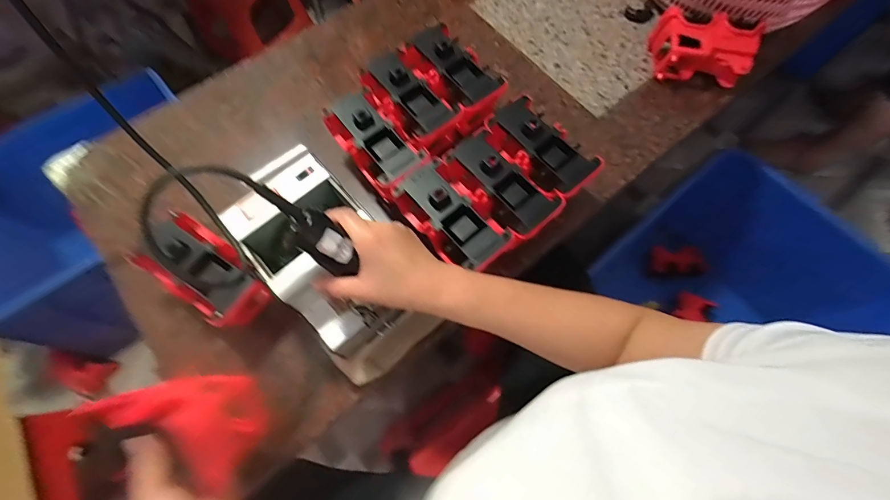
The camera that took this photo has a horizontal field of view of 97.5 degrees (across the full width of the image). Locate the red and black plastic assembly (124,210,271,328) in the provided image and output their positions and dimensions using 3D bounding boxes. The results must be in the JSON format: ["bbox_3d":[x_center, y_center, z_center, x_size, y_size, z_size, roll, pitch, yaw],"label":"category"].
[{"bbox_3d":[-0.286,0.021,0.458,0.156,0.048,0.079,30,72,12],"label":"red and black plastic assembly"}]

